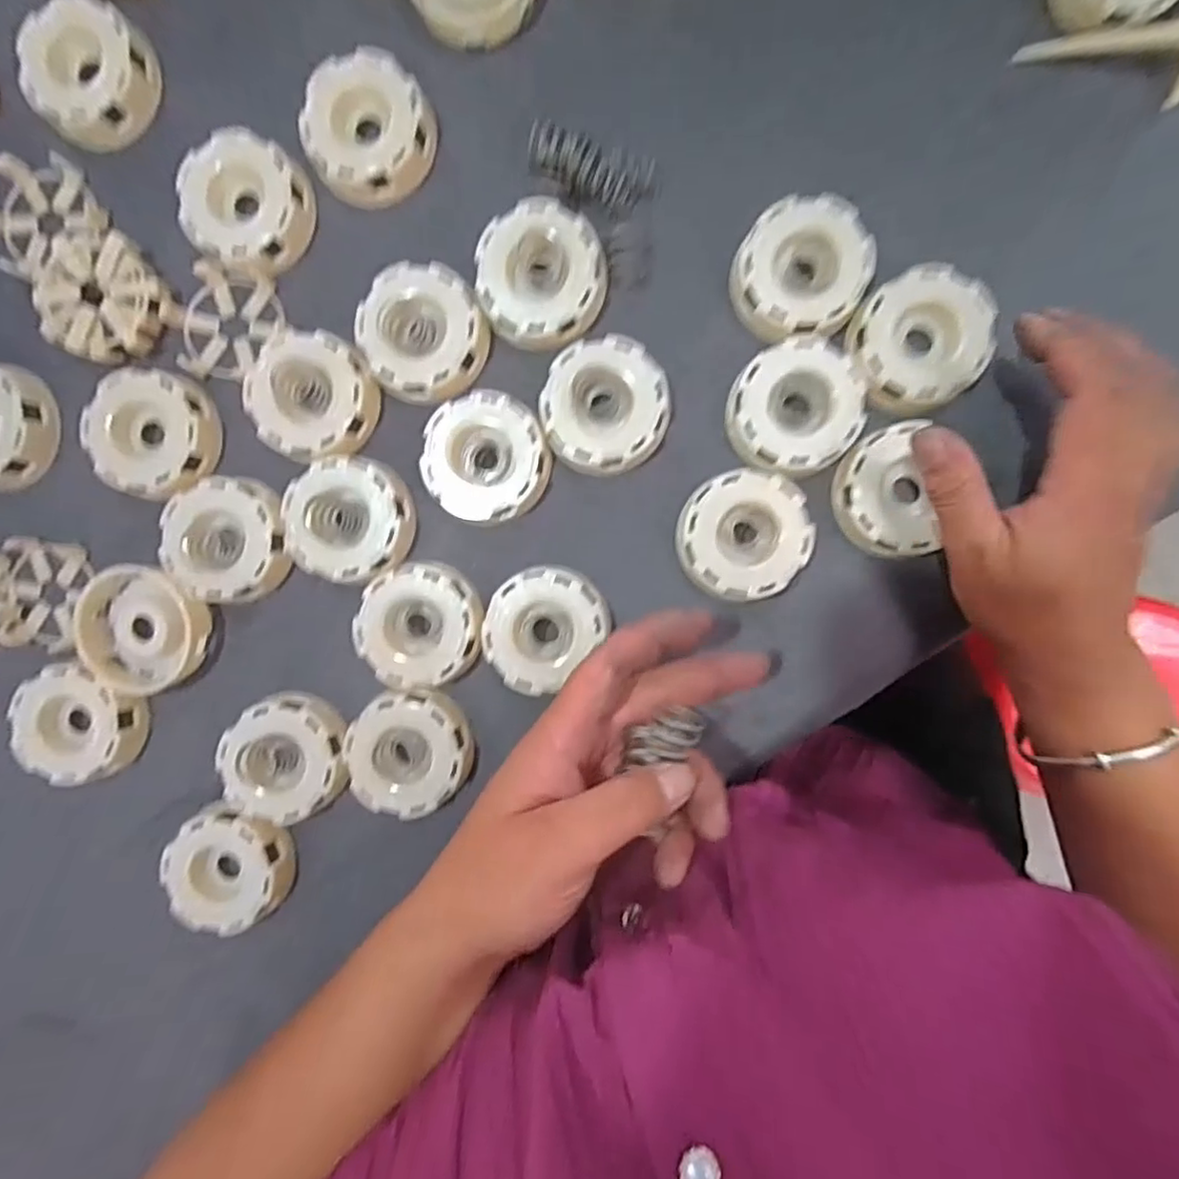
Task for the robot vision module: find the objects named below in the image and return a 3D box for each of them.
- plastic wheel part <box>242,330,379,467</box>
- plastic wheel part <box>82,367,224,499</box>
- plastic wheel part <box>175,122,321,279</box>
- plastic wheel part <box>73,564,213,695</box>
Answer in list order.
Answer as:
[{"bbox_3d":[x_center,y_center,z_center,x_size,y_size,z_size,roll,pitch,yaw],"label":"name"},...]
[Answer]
[{"bbox_3d":[-0.147,-0.102,0.343,0.062,0.017,0.064,0,92,4],"label":"plastic wheel part"},{"bbox_3d":[-0.237,-0.084,0.349,0.062,0.022,0.065,5,92,3],"label":"plastic wheel part"},{"bbox_3d":[-0.182,-0.203,0.341,0.063,0.021,0.064,0,92,4],"label":"plastic wheel part"},{"bbox_3d":[-0.244,0.022,0.353,0.067,0.018,0.065,0,92,4],"label":"plastic wheel part"}]

